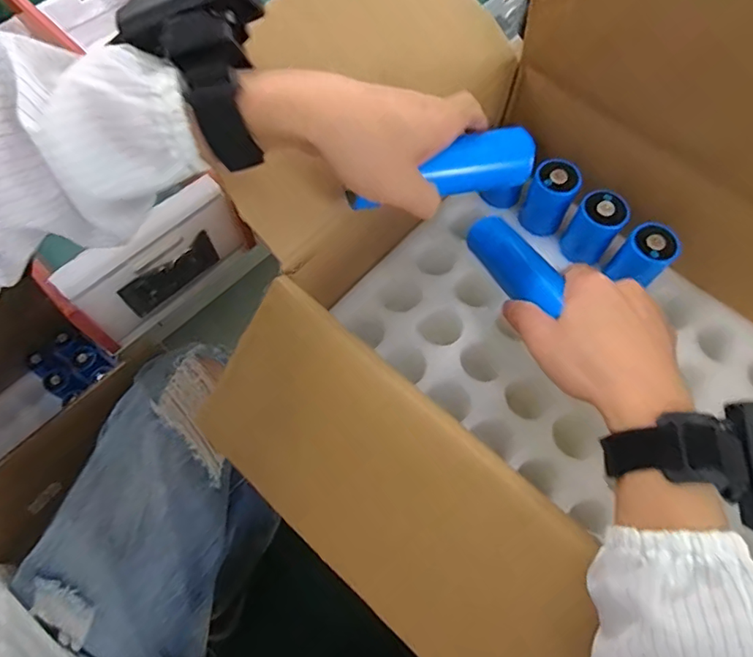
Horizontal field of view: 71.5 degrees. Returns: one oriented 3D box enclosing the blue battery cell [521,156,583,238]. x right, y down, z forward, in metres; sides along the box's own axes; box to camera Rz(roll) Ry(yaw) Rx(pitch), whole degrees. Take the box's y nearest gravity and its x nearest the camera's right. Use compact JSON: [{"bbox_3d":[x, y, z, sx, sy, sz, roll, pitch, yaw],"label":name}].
[{"bbox_3d":[0.154,-0.120,0.481,0.048,0.078,0.040,28,69,10],"label":"blue battery cell"}]

